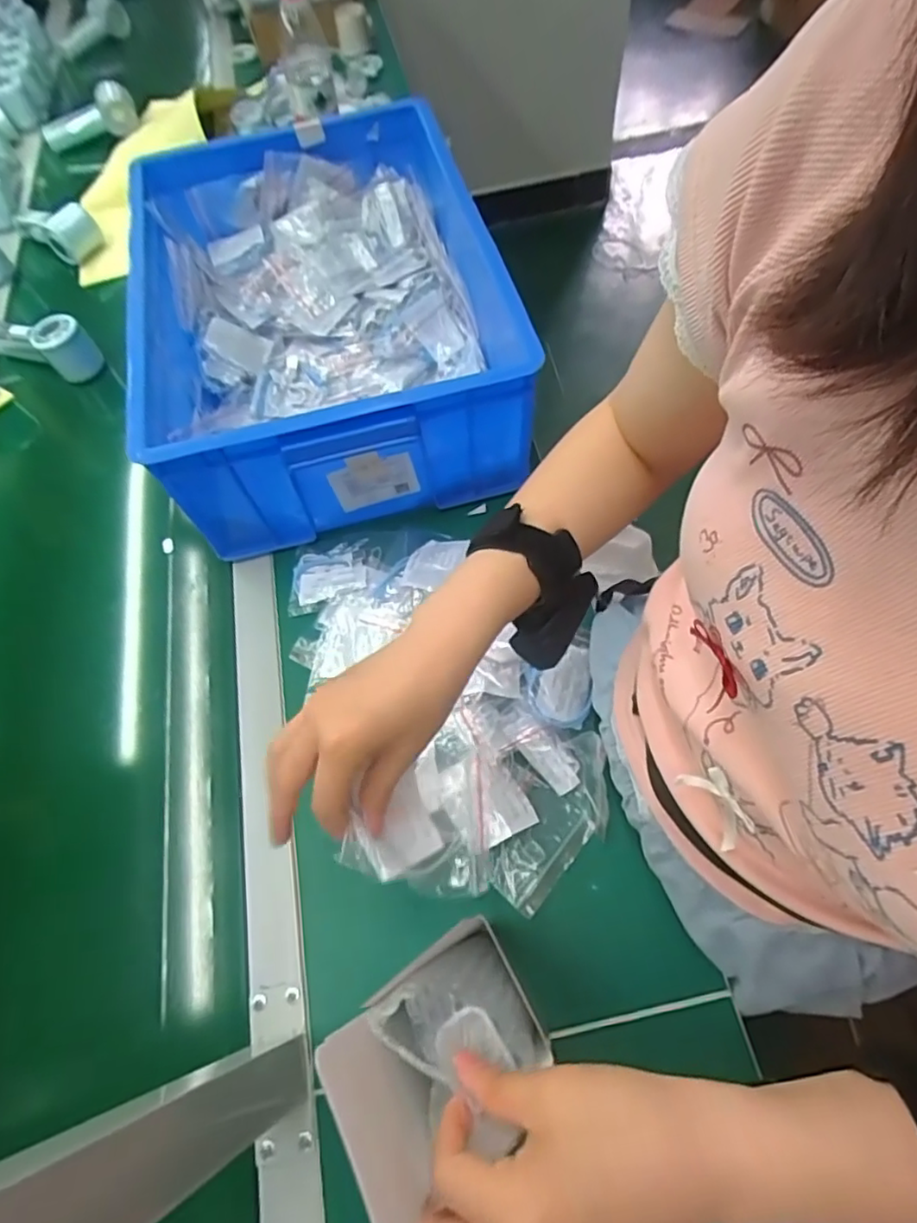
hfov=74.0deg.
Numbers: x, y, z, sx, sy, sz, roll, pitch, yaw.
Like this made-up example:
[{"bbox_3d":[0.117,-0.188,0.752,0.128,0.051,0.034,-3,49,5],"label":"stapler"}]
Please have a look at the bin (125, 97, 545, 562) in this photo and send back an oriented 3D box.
[{"bbox_3d":[-0.134,-0.324,0.661,0.357,0.156,0.466,-13,63,-3],"label":"bin"}]

